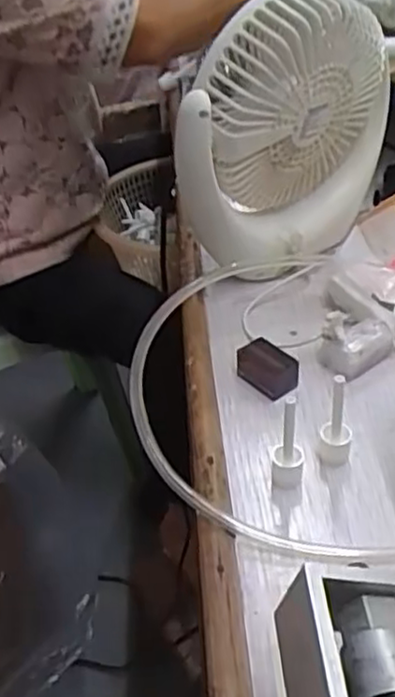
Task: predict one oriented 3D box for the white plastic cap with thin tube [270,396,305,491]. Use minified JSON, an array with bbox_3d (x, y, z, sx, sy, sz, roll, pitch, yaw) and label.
[{"bbox_3d":[0.051,0.054,0.393,0.019,0.063,0.016,2,39,10],"label":"white plastic cap with thin tube"}]

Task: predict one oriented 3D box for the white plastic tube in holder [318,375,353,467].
[{"bbox_3d":[0.082,0.042,0.402,0.019,0.068,0.014,1,39,10],"label":"white plastic tube in holder"}]

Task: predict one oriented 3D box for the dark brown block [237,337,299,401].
[{"bbox_3d":[0.048,0.014,0.467,0.026,0.022,0.042,-28,43,-24],"label":"dark brown block"}]

